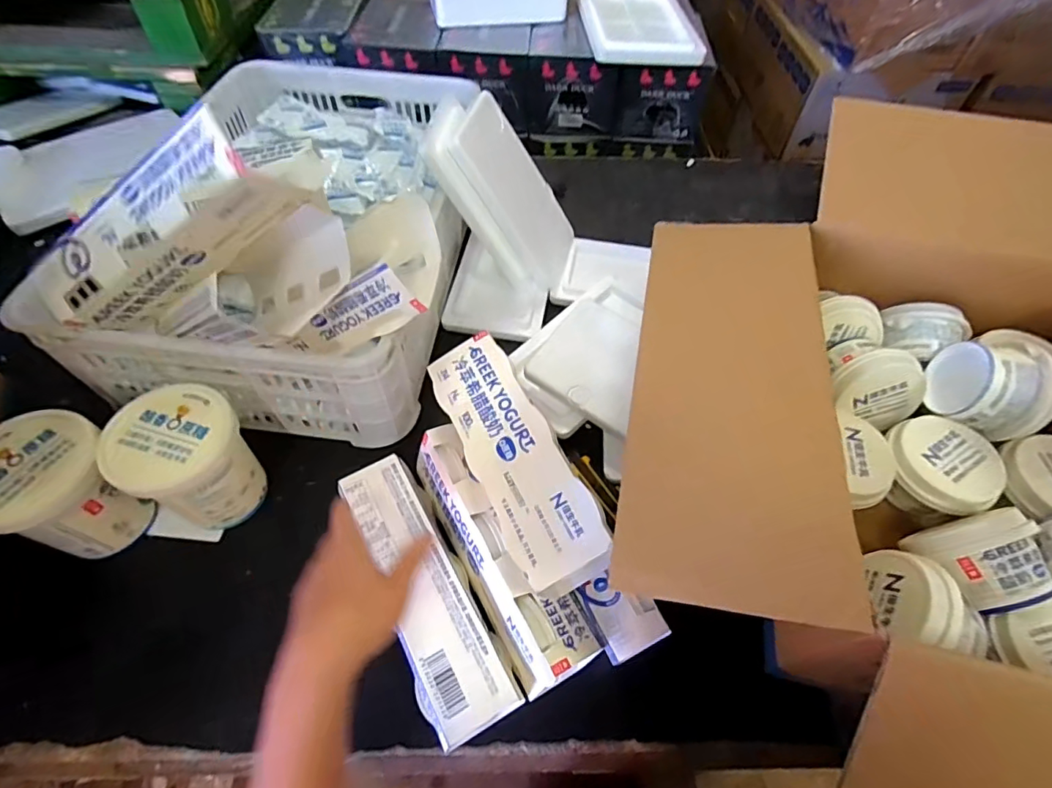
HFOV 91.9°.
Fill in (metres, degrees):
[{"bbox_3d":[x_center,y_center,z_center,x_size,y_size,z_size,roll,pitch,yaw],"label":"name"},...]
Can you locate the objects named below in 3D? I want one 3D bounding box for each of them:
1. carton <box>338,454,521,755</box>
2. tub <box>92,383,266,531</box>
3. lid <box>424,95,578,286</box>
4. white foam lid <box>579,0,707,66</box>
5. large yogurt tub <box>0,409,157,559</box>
[{"bbox_3d":[-0.102,0.192,0.514,0.083,0.057,0.274,-24,59,-18],"label":"carton"},{"bbox_3d":[-0.353,0.072,0.544,0.114,0.130,0.111,1,54,-2],"label":"tub"},{"bbox_3d":[-0.021,-0.284,0.729,0.036,0.270,0.172,1,53,42],"label":"lid"},{"bbox_3d":[0.240,-0.814,1.112,0.226,0.038,0.345,-2,54,-4],"label":"white foam lid"},{"bbox_3d":[-0.463,0.101,0.516,0.120,0.127,0.118,1,54,-2],"label":"large yogurt tub"}]

